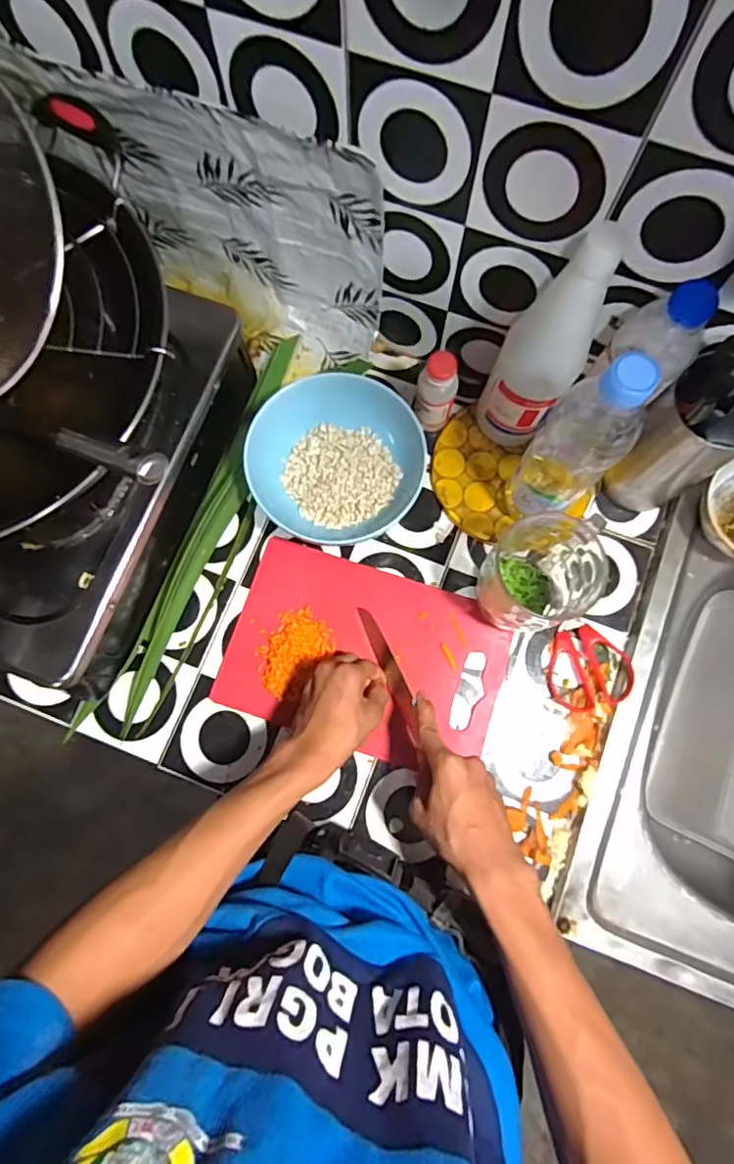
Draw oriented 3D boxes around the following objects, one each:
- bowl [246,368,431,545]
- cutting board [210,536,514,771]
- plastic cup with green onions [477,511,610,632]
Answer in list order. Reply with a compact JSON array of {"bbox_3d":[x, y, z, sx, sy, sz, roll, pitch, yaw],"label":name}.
[{"bbox_3d":[-0.031,-0.121,0.563,0.163,0.068,0.174,0,79,0],"label":"bowl"},{"bbox_3d":[-0.001,0.076,0.560,0.275,0.013,0.181,18,80,4],"label":"cutting board"},{"bbox_3d":[0.164,-0.013,0.515,0.086,0.115,0.103,22,80,5],"label":"plastic cup with green onions"}]

